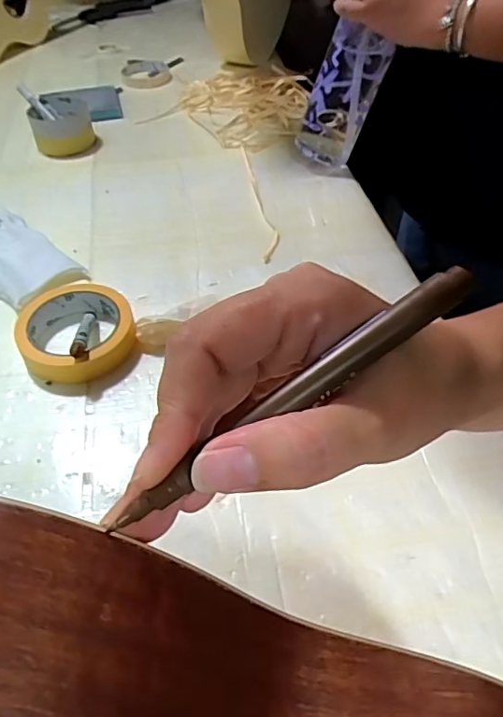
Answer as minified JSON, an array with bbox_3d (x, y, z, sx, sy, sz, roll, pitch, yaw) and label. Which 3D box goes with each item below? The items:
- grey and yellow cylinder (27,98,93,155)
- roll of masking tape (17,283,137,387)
[{"bbox_3d":[-0.260,-0.320,0.721,0.078,0.046,0.081,-15,50,-12],"label":"grey and yellow cylinder"},{"bbox_3d":[-0.154,-0.022,0.466,0.095,0.029,0.101,0,48,1],"label":"roll of masking tape"}]

